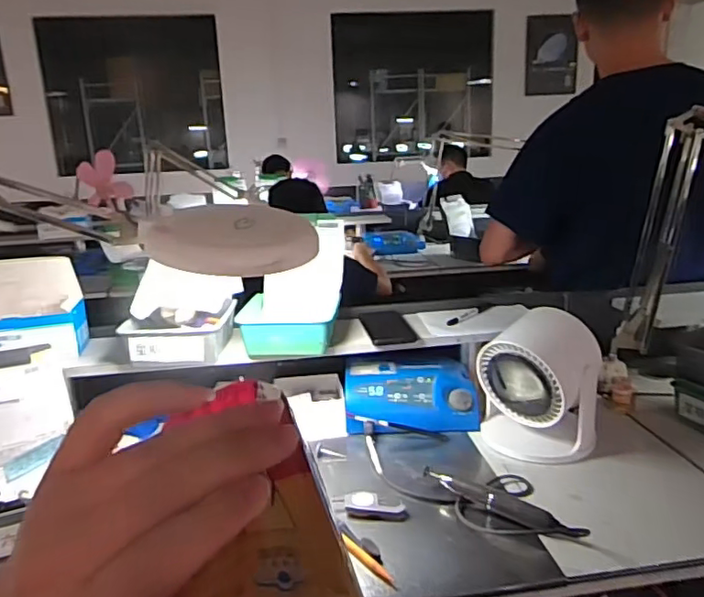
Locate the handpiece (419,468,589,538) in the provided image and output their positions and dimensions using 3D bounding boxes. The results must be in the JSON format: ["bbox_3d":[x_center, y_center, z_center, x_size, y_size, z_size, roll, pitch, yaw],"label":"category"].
[{"bbox_3d":[0.194,0.267,0.764,0.218,0.027,0.021,8,19,34],"label":"handpiece"}]

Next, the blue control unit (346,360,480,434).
[{"bbox_3d":[0.103,0.169,1.048,0.228,0.076,0.160,-3,15,0],"label":"blue control unit"}]

